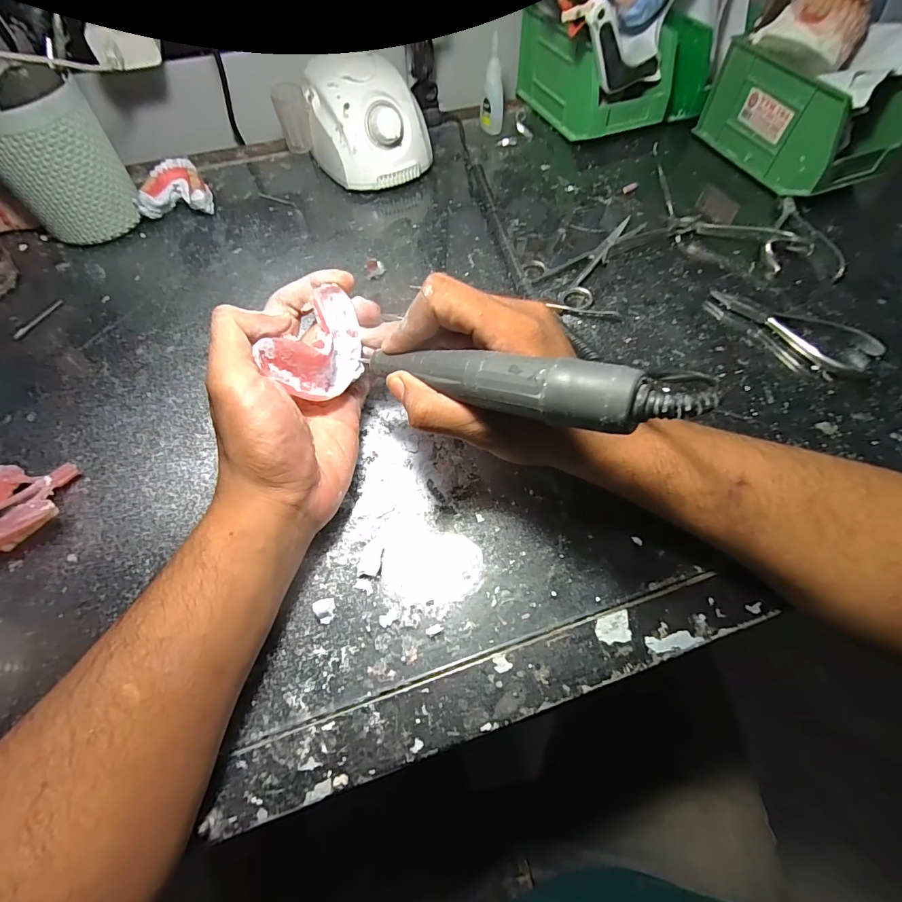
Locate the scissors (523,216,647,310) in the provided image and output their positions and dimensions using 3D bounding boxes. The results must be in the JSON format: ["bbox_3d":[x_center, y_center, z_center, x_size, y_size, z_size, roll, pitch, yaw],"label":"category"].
[{"bbox_3d":[0.120,-0.180,0.393,0.066,0.008,0.141,31,65,17],"label":"scissors"}]

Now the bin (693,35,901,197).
[{"bbox_3d":[0.360,-0.342,0.443,0.099,0.083,0.172,-19,62,-10],"label":"bin"}]

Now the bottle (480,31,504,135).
[{"bbox_3d":[0.047,-0.402,0.480,0.025,0.083,0.019,0,60,0],"label":"bottle"}]

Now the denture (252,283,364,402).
[{"bbox_3d":[-0.075,-0.056,0.247,0.028,0.045,0.064,31,65,17],"label":"denture"}]

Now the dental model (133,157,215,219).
[{"bbox_3d":[-0.272,-0.257,0.428,0.062,0.034,0.052,-10,61,-5],"label":"dental model"}]

